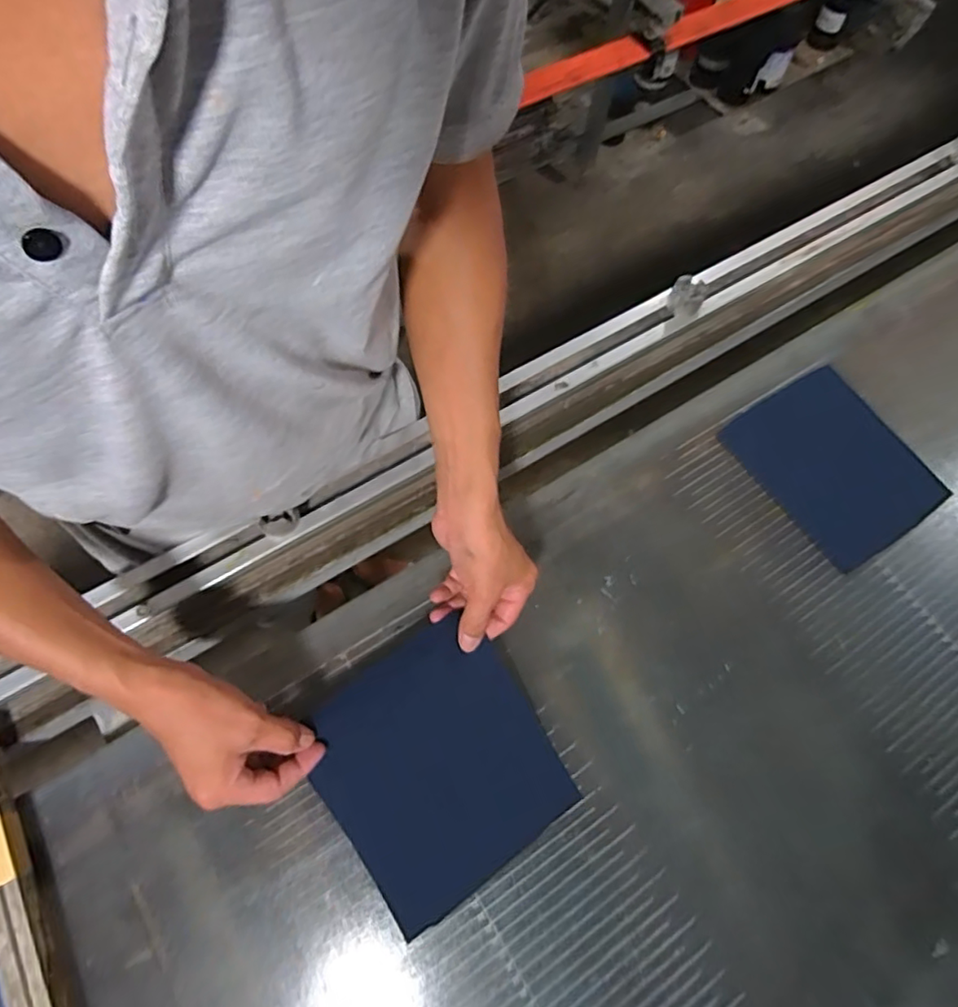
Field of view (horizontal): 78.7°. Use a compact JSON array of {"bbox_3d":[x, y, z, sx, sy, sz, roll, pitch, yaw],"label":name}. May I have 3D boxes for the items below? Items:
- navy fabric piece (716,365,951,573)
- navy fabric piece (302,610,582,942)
[{"bbox_3d":[0.396,-0.046,0.656,0.187,0.004,0.200,-31,74,-15],"label":"navy fabric piece"},{"bbox_3d":[-0.036,0.220,0.503,0.181,0.026,0.194,-33,74,-14],"label":"navy fabric piece"}]

